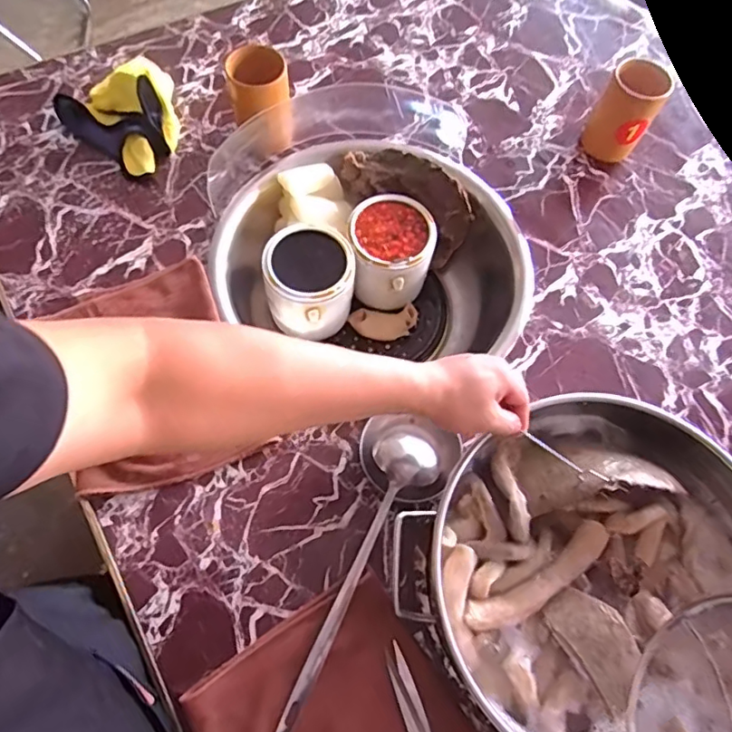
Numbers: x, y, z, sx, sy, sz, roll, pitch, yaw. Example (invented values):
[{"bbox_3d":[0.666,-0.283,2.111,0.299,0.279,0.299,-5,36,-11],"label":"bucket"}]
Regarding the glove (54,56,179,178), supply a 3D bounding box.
[{"bbox_3d":[-0.357,-0.381,0.813,0.167,0.076,0.182,-29,71,-15],"label":"glove"}]

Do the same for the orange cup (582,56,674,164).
[{"bbox_3d":[0.393,-0.383,0.826,0.078,0.138,0.063,33,68,11],"label":"orange cup"}]

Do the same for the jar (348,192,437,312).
[{"bbox_3d":[0.036,-0.171,0.824,0.119,0.109,0.131,5,66,-1],"label":"jar"}]

